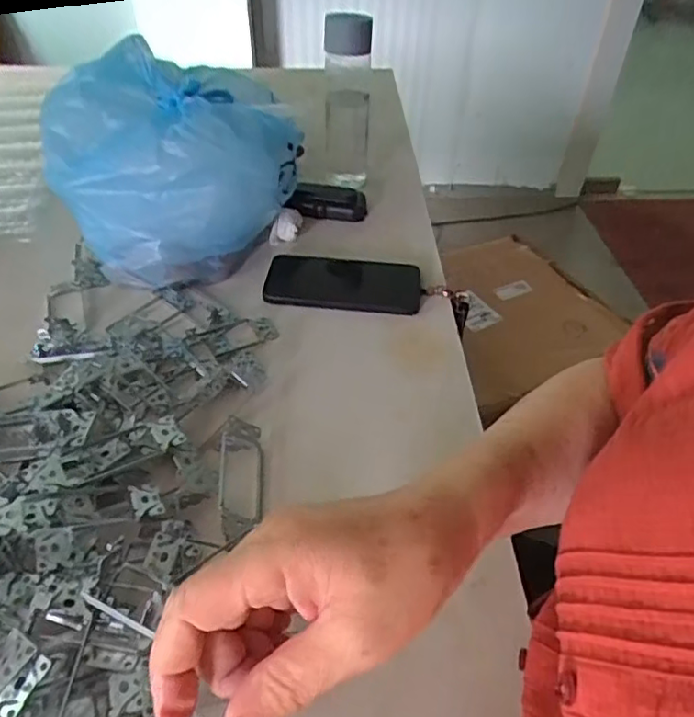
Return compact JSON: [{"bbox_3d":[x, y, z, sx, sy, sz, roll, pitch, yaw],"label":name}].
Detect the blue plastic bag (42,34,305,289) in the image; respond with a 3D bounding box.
[{"bbox_3d":[-0.186,-0.219,0.661,0.251,0.167,0.200,-28,52,-26],"label":"blue plastic bag"}]

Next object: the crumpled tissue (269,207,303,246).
[{"bbox_3d":[-0.074,-0.162,0.701,0.041,0.039,0.026,-7,46,-9],"label":"crumpled tissue"}]

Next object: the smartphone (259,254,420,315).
[{"bbox_3d":[-0.005,-0.086,0.647,0.170,0.012,0.090,8,46,6],"label":"smartphone"}]

